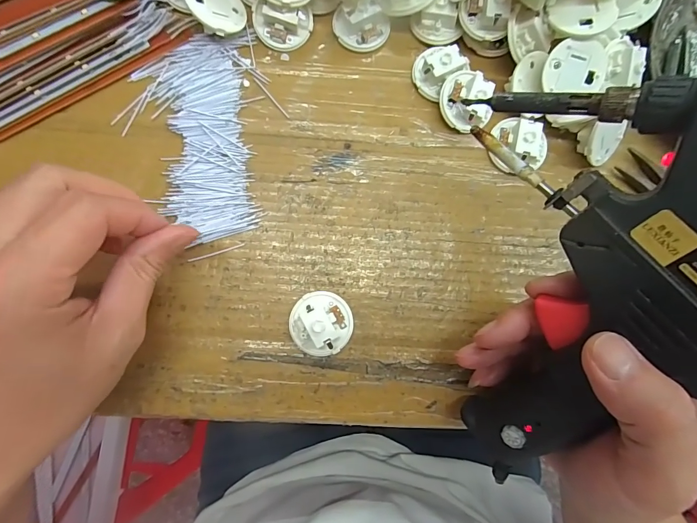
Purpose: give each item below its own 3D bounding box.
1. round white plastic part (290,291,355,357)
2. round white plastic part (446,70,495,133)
[{"bbox_3d":[-0.016,0.038,0.226,0.038,0.017,0.038,0,85,-3],"label":"round white plastic part"},{"bbox_3d":[0.078,-0.102,0.240,0.033,0.017,0.032,0,85,-3],"label":"round white plastic part"}]

